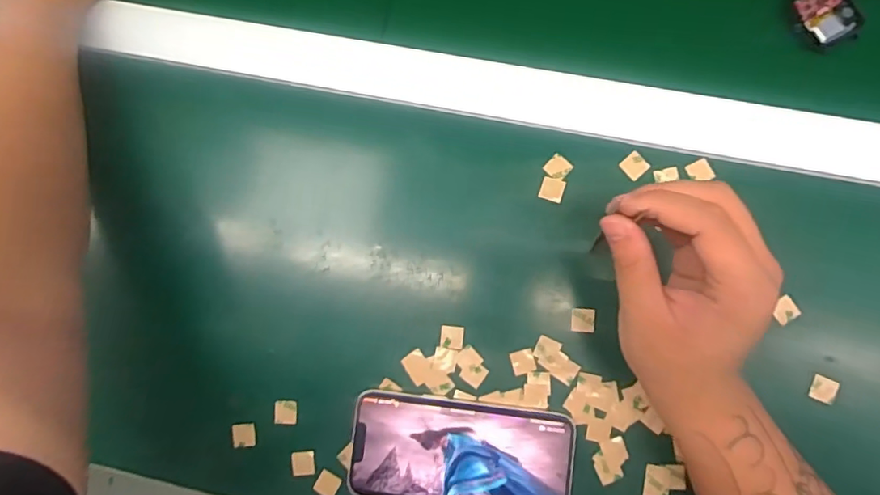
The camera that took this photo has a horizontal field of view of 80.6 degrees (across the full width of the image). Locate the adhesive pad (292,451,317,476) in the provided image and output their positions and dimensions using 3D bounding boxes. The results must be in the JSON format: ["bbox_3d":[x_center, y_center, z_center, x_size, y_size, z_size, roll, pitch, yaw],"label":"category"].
[{"bbox_3d":[-0.095,0.150,0.360,0.015,0.004,0.016,-5,84,4],"label":"adhesive pad"}]

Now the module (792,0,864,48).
[{"bbox_3d":[0.260,-0.157,0.351,0.039,0.005,0.043,-24,83,2],"label":"module"}]

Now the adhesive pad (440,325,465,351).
[{"bbox_3d":[0.009,0.062,0.358,0.016,0.004,0.015,5,85,5],"label":"adhesive pad"}]

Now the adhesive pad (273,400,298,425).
[{"bbox_3d":[-0.108,0.116,0.365,0.016,0.004,0.017,4,87,-5],"label":"adhesive pad"}]

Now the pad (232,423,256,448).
[{"bbox_3d":[-0.138,0.132,0.364,0.014,0.004,0.016,-6,84,4],"label":"pad"}]

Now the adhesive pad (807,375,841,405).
[{"bbox_3d":[0.250,0.093,0.336,0.015,0.005,0.015,25,87,7],"label":"adhesive pad"}]

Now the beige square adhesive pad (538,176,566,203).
[{"bbox_3d":[0.078,-0.040,0.358,0.016,0.004,0.015,17,86,6],"label":"beige square adhesive pad"}]

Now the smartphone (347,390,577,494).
[{"bbox_3d":[0.014,0.140,0.347,0.145,0.011,0.072,6,85,5],"label":"smartphone"}]

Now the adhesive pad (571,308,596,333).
[{"bbox_3d":[0.097,0.049,0.352,0.015,0.004,0.016,5,85,5],"label":"adhesive pad"}]

